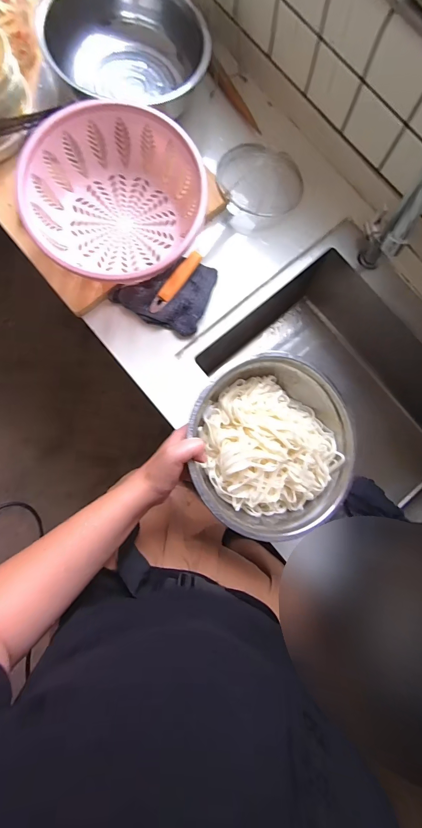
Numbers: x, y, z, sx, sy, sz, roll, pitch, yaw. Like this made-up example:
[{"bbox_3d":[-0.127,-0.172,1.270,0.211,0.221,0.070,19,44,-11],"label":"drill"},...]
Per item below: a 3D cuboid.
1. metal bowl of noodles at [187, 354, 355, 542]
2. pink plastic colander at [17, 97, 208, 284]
[{"bbox_3d":[0.081,0.043,0.454,0.205,0.087,0.217,-33,85,-6],"label":"metal bowl of noodles"},{"bbox_3d":[-0.154,-0.362,0.619,0.280,0.110,0.257,0,83,-2],"label":"pink plastic colander"}]

